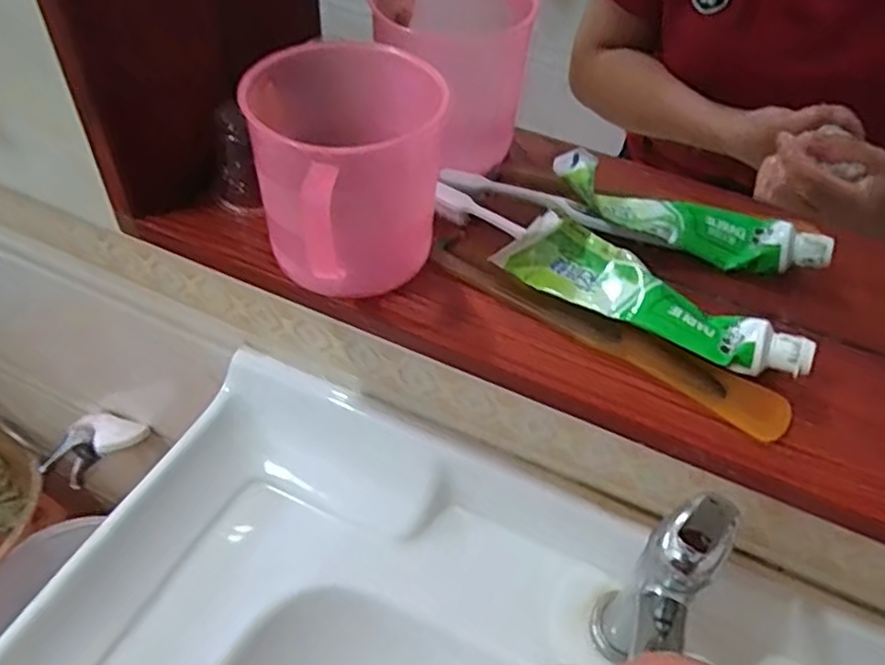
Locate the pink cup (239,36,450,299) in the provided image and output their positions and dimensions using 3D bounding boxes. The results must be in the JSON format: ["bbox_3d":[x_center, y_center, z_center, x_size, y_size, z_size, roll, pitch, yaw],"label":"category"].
[{"bbox_3d":[-0.045,-0.077,0.358,0.090,0.087,0.101,-18,51,-18],"label":"pink cup"}]

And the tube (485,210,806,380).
[{"bbox_3d":[0.105,-0.022,0.354,0.150,0.033,0.043,25,51,18],"label":"tube"}]

